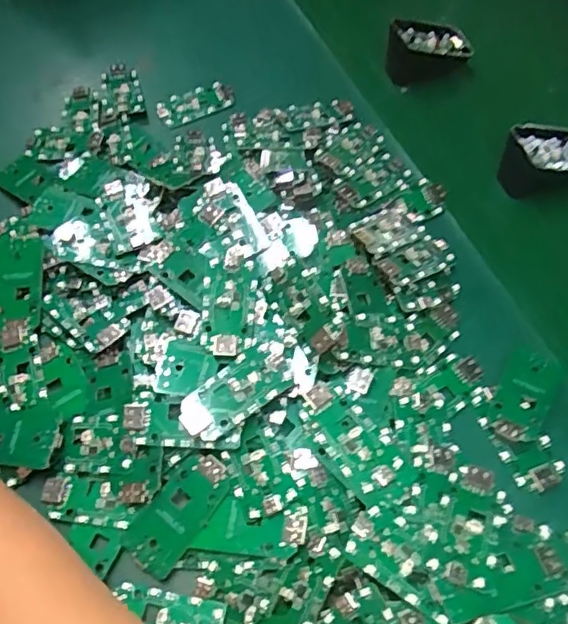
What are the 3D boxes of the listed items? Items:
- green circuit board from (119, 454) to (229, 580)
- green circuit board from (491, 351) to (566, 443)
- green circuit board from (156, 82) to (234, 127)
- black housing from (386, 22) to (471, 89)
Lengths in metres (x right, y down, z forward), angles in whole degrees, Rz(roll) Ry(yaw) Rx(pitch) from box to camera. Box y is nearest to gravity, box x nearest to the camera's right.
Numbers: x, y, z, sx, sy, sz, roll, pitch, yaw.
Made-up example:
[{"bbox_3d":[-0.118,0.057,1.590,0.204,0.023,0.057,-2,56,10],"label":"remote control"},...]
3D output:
[{"bbox_3d":[-0.056,0.105,0.316,0.031,0.004,0.063,34,75,16],"label":"green circuit board"},{"bbox_3d":[0.144,0.050,0.355,0.031,0.006,0.062,32,59,16],"label":"green circuit board"},{"bbox_3d":[-0.071,-0.169,0.486,0.062,0.008,0.029,-29,64,-15],"label":"green circuit board"},{"bbox_3d":[0.122,-0.223,0.507,0.076,0.036,0.041,-18,62,-10],"label":"black housing"}]

